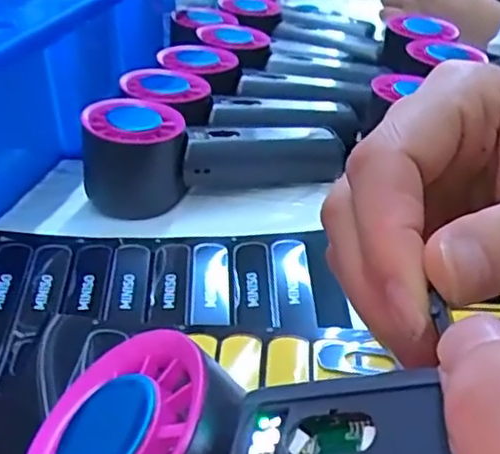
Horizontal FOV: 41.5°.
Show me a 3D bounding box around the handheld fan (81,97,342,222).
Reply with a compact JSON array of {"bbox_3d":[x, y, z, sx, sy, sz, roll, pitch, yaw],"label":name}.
[{"bbox_3d":[-0.023,-0.050,0.400,0.149,0.058,0.048,-15,33,-17],"label":"handheld fan"}]

